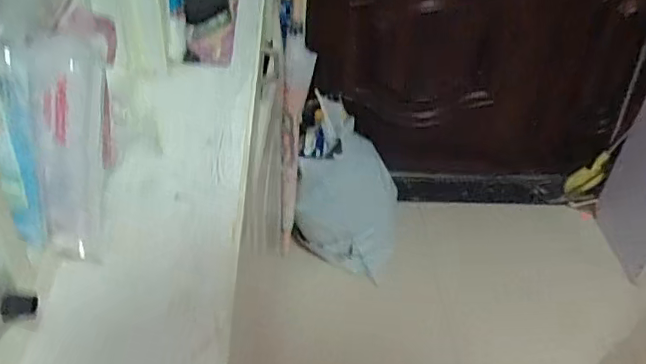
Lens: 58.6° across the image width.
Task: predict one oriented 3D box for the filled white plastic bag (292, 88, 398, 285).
[{"bbox_3d":[0.076,0.023,1.584,0.275,0.449,0.266,8,39,4],"label":"filled white plastic bag"}]

